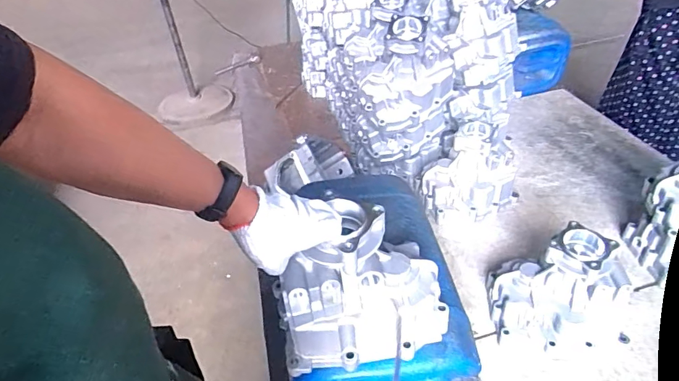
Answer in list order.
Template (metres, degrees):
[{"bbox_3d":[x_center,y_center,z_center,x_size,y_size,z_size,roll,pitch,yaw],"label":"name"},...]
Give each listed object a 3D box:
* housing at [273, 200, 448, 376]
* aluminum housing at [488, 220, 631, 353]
[{"bbox_3d":[0.026,0.120,0.587,0.214,0.186,0.126,-9,39,-5],"label":"housing"},{"bbox_3d":[0.377,0.159,0.756,0.206,0.158,0.151,1,40,8],"label":"aluminum housing"}]

